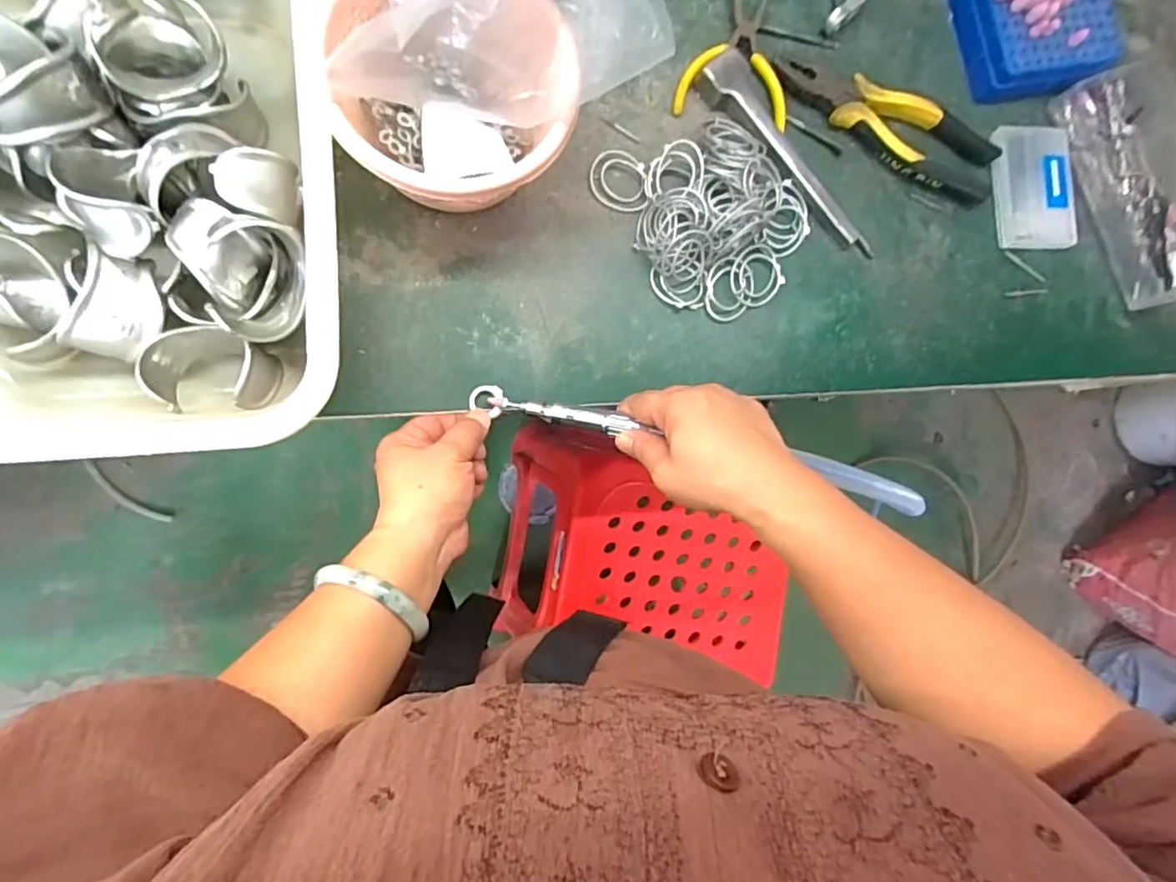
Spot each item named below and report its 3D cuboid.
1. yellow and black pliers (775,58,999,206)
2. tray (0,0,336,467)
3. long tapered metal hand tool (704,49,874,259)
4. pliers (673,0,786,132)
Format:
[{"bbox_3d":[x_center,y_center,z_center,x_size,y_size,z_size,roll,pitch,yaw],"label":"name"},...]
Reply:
[{"bbox_3d":[0.237,-0.246,0.475,0.188,0.027,0.057,17,86,-8],"label":"yellow and black pliers"},{"bbox_3d":[-0.271,-0.154,0.350,0.241,0.087,0.323,-4,89,-9],"label":"tray"},{"bbox_3d":[0.158,-0.213,0.456,0.033,0.017,0.182,-43,95,-7],"label":"long tapered metal hand tool"},{"bbox_3d":[0.115,-0.294,0.458,0.087,0.017,0.100,8,87,-8],"label":"pliers"}]

